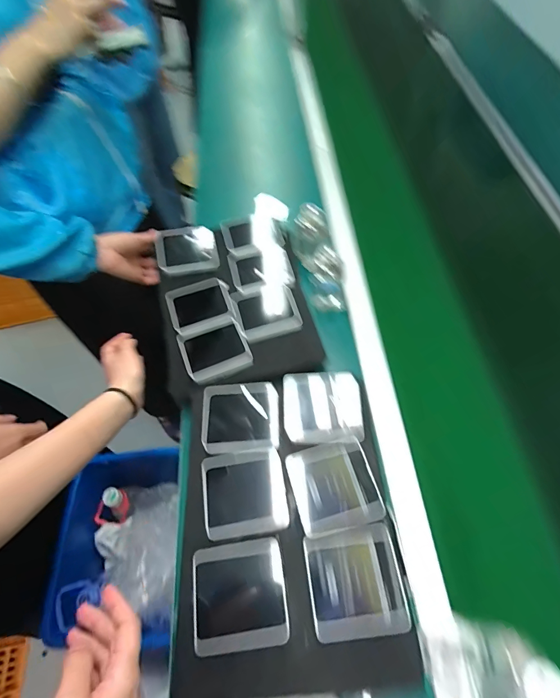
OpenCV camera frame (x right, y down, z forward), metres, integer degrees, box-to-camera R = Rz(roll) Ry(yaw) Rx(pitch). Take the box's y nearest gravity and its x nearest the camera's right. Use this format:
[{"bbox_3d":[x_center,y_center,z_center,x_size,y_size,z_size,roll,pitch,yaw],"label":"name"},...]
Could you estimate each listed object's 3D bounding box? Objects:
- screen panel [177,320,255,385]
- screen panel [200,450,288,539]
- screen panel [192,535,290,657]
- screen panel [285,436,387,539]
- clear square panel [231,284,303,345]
[{"bbox_3d":[-0.105,0.002,0.608,0.103,0.021,0.096,-20,65,-9],"label":"screen panel"},{"bbox_3d":[-0.044,0.175,0.462,0.097,0.013,0.098,-8,63,-4],"label":"screen panel"},{"bbox_3d":[-0.044,0.263,0.405,0.097,0.009,0.098,-7,63,-3],"label":"screen panel"},{"bbox_3d":[0.065,0.165,0.457,0.096,0.012,0.099,-14,64,-6],"label":"screen panel"},{"bbox_3d":[-0.022,-0.062,0.641,0.102,0.024,0.097,-15,64,-7],"label":"clear square panel"}]

